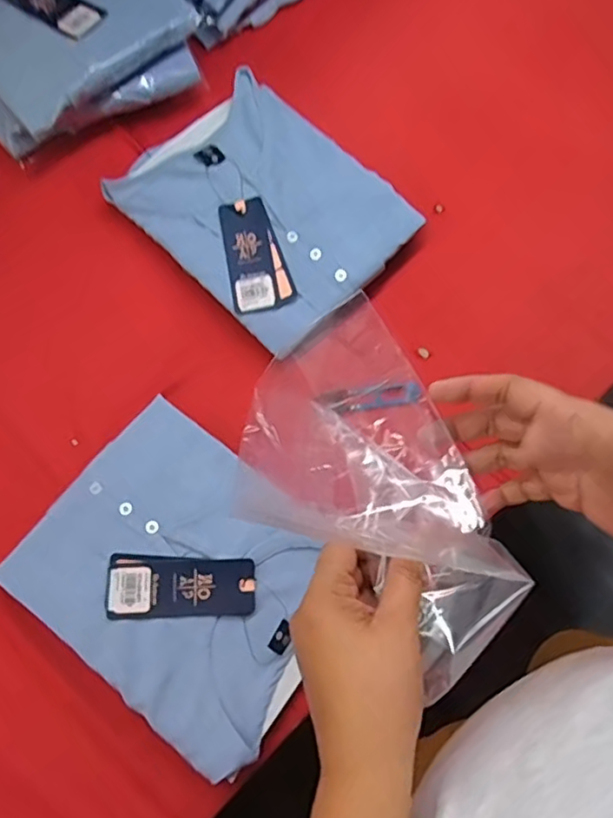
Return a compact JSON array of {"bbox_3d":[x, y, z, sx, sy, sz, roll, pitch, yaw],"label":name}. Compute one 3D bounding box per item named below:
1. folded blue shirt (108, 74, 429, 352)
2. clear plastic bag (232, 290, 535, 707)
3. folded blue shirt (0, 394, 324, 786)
[{"bbox_3d":[-0.042,-0.207,0.625,0.210,0.022,0.257,-42,75,-13],"label":"folded blue shirt"},{"bbox_3d":[0.041,0.058,0.395,0.136,0.062,0.221,-31,73,-10],"label":"clear plastic bag"},{"bbox_3d":[-0.103,0.140,0.526,0.264,0.046,0.207,38,75,13],"label":"folded blue shirt"}]

